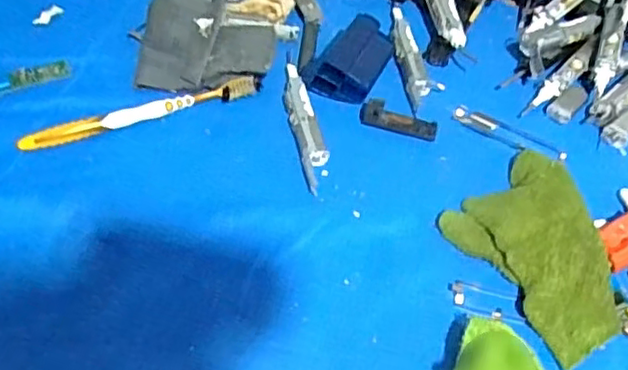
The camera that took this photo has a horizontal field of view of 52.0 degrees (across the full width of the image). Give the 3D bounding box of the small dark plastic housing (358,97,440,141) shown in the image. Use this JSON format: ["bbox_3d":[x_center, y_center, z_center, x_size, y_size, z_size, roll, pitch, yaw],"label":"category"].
[{"bbox_3d":[0.067,-0.053,0.505,0.061,0.020,0.014,14,52,7],"label":"small dark plastic housing"}]

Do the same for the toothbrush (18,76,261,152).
[{"bbox_3d":[-0.131,-0.059,0.496,0.182,0.012,0.019,-17,54,-16],"label":"toothbrush"}]

